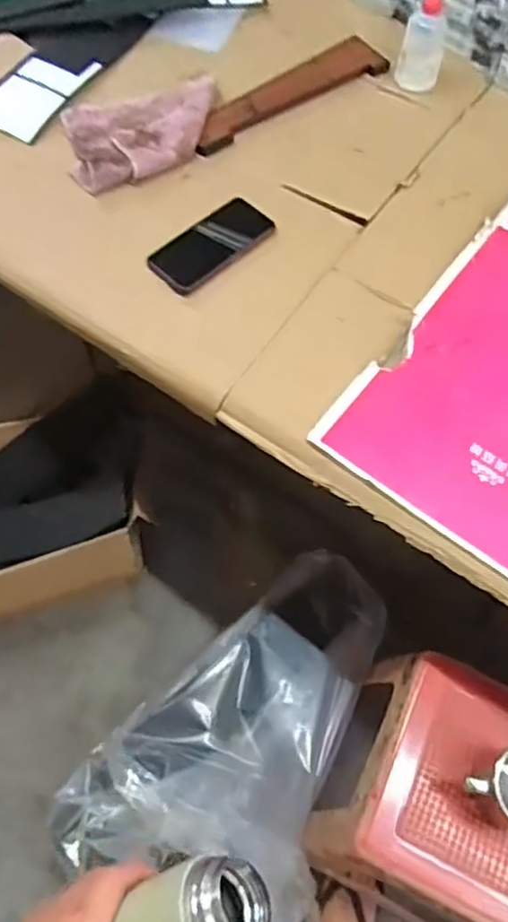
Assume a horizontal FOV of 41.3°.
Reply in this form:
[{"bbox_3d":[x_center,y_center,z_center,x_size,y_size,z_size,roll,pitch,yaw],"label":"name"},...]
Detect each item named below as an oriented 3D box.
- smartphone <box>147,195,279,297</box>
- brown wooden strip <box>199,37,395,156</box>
[{"bbox_3d":[-0.052,-0.283,0.867,0.080,0.011,0.167,39,68,16],"label":"smartphone"},{"bbox_3d":[0.058,-0.544,0.999,0.359,0.016,0.086,-39,71,-19],"label":"brown wooden strip"}]

